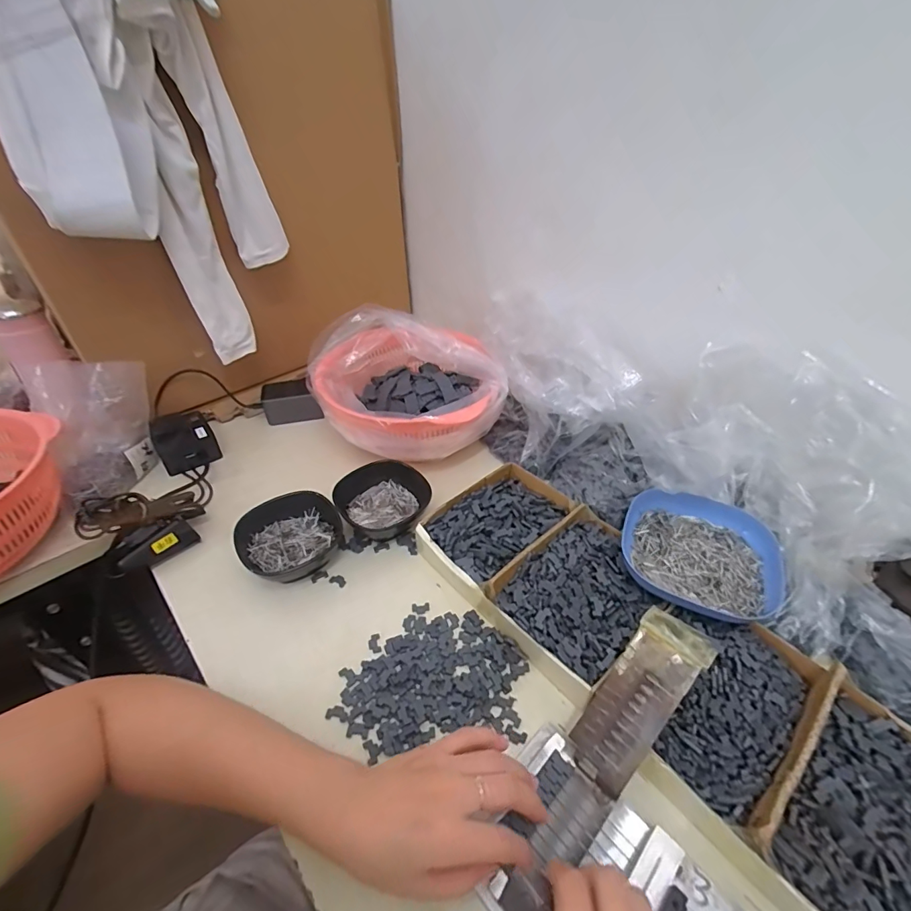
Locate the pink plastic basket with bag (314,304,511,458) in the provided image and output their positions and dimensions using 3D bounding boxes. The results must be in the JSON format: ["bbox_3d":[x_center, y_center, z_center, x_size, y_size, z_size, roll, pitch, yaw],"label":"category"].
[{"bbox_3d":[-0.072,-0.094,0.637,0.243,0.133,0.244,-14,42,-17],"label":"pink plastic basket with bag"}]

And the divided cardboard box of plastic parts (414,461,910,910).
[{"bbox_3d":[0.175,0.170,0.407,0.186,0.058,0.486,-27,47,-29],"label":"divided cardboard box of plastic parts"}]

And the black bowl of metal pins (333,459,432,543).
[{"bbox_3d":[-0.084,0.062,0.545,0.110,0.048,0.110,0,40,0],"label":"black bowl of metal pins"}]

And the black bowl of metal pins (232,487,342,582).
[{"bbox_3d":[-0.183,0.099,0.503,0.108,0.047,0.112,0,40,0],"label":"black bowl of metal pins"}]

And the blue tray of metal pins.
[{"bbox_3d":[0.248,0.098,0.450,0.145,0.028,0.135,19,43,20],"label":"blue tray of metal pins"}]

